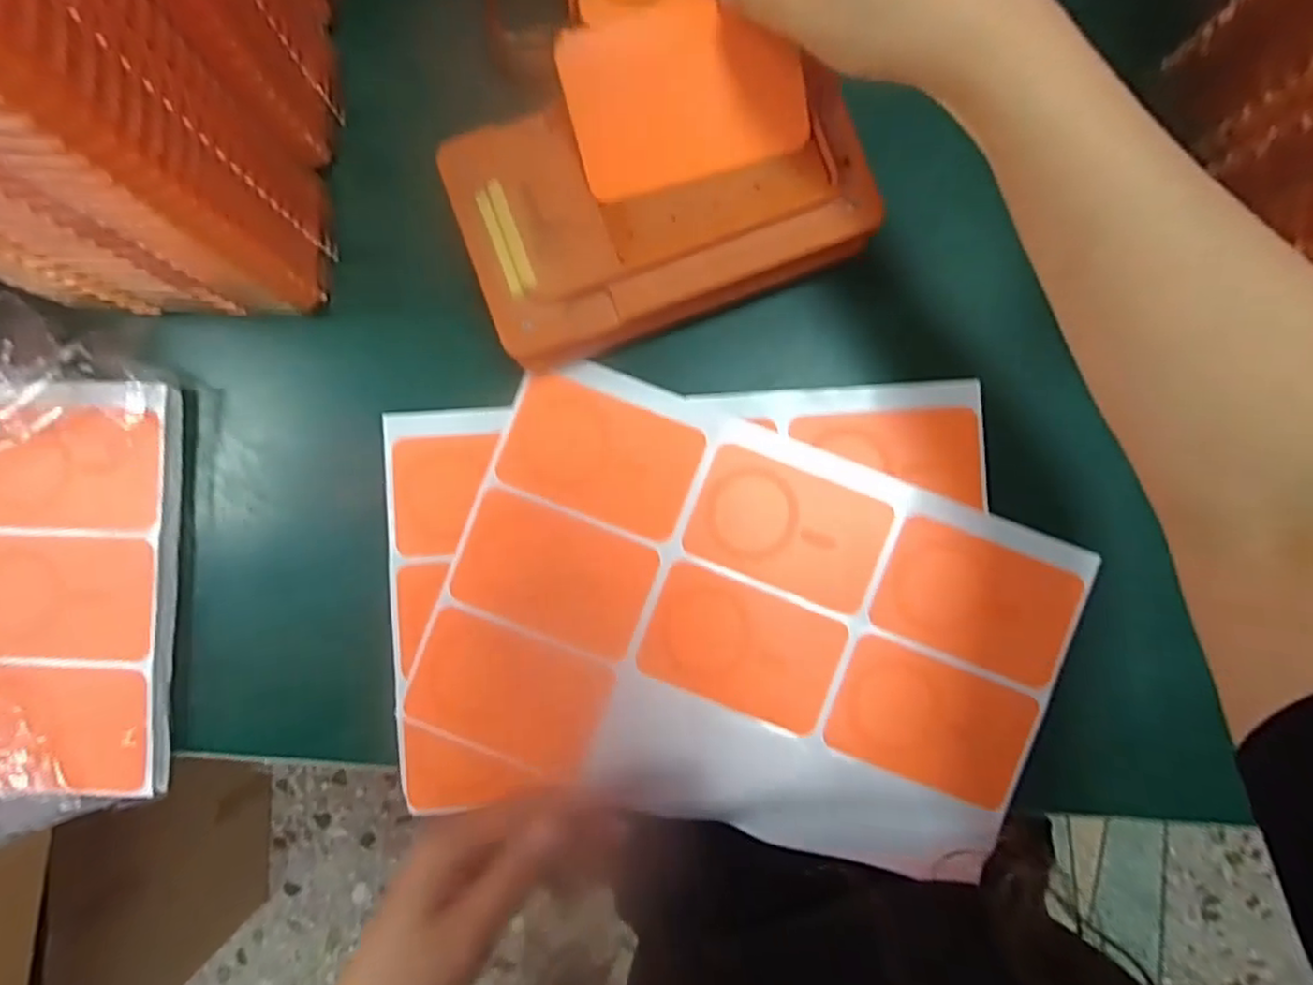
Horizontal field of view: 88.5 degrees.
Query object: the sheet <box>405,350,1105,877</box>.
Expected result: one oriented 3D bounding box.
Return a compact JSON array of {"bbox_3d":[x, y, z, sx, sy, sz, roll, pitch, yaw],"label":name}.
[{"bbox_3d":[0.053,0.082,0.386,0.339,0.023,0.223,21,89,1],"label":"sheet"}]

